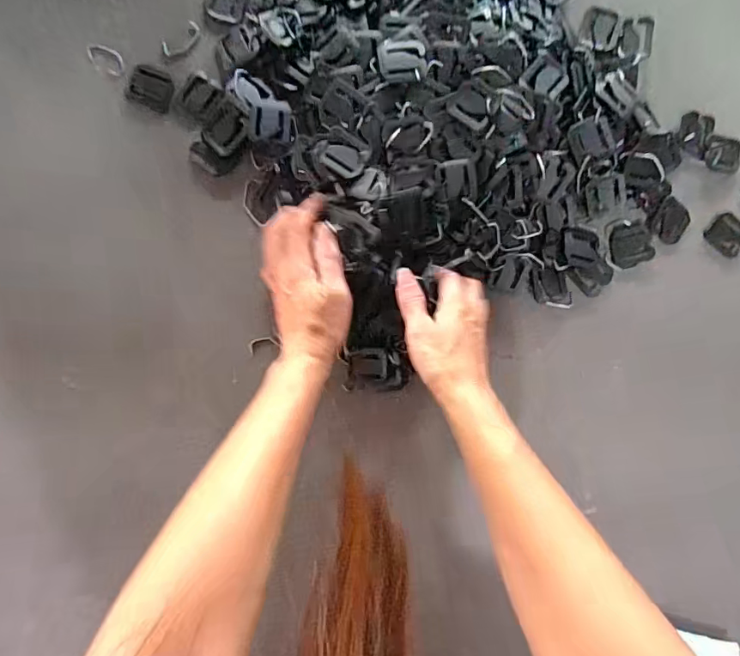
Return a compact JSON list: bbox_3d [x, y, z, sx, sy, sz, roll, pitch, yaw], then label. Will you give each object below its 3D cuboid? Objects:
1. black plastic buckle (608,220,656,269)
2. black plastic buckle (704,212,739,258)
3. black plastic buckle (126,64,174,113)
[{"bbox_3d":[0.245,-0.078,0.453,0.038,0.004,0.040,-11,91,-4],"label":"black plastic buckle"},{"bbox_3d":[0.344,-0.091,0.464,0.037,0.006,0.037,36,88,-4],"label":"black plastic buckle"},{"bbox_3d":[-0.187,-0.206,0.415,0.036,0.004,0.034,18,89,-4],"label":"black plastic buckle"}]

